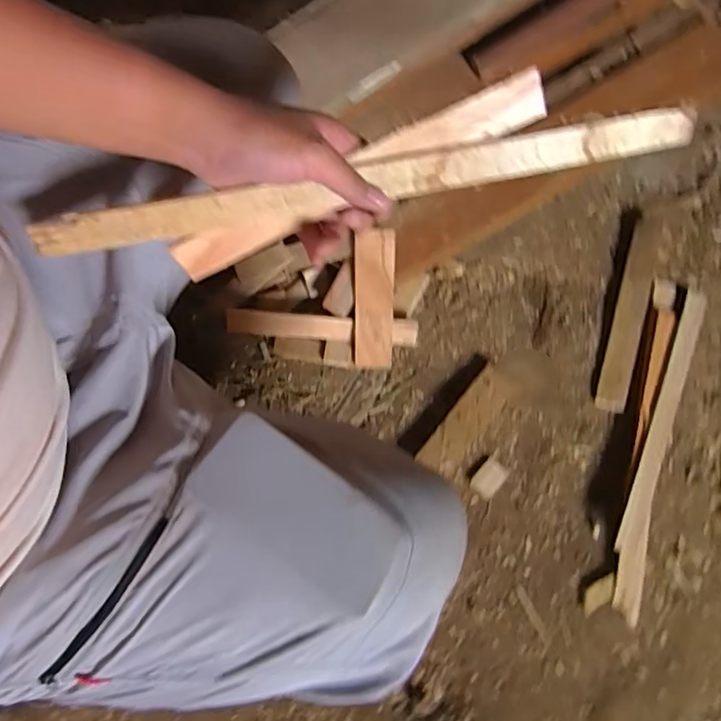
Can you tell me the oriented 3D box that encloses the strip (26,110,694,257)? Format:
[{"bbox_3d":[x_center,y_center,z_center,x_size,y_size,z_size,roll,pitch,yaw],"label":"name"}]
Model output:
[{"bbox_3d":[0.005,-0.129,0.414,0.486,0.033,0.012,-11,39,-1],"label":"strip"}]

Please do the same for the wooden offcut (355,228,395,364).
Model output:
[{"bbox_3d":[0.018,-0.082,0.782,0.054,0.011,0.195,0,110,-2],"label":"wooden offcut"}]

